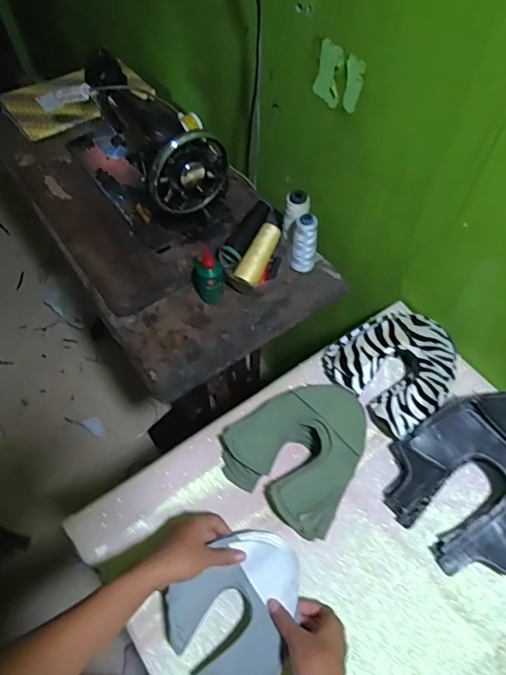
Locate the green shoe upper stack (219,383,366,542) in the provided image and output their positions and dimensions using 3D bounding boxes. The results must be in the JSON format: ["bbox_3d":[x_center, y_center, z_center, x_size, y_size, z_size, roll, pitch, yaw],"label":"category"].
[{"bbox_3d":[0.057,0.146,0.648,0.176,0.077,0.181,28,61,16],"label":"green shoe upper stack"}]

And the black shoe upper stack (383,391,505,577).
[{"bbox_3d":[0.298,0.174,0.608,0.222,0.100,0.194,-33,63,-20],"label":"black shoe upper stack"}]

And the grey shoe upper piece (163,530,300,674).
[{"bbox_3d":[-0.020,0.300,0.540,0.131,0.056,0.163,19,59,12],"label":"grey shoe upper piece"}]

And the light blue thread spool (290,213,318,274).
[{"bbox_3d":[0.088,-0.159,0.816,0.041,0.105,0.037,6,57,3],"label":"light blue thread spool"}]

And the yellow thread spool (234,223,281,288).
[{"bbox_3d":[0.010,-0.142,0.819,0.037,0.039,0.117,23,75,14],"label":"yellow thread spool"}]

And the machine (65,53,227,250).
[{"bbox_3d":[-0.211,-0.357,0.871,0.162,0.203,0.392,-29,62,-17],"label":"machine"}]

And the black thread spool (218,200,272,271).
[{"bbox_3d":[-0.012,-0.178,0.806,0.035,0.044,0.132,30,81,18],"label":"black thread spool"}]

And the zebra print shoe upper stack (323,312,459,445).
[{"bbox_3d":[0.212,0.039,0.705,0.172,0.067,0.167,-40,66,-22],"label":"zebra print shoe upper stack"}]

